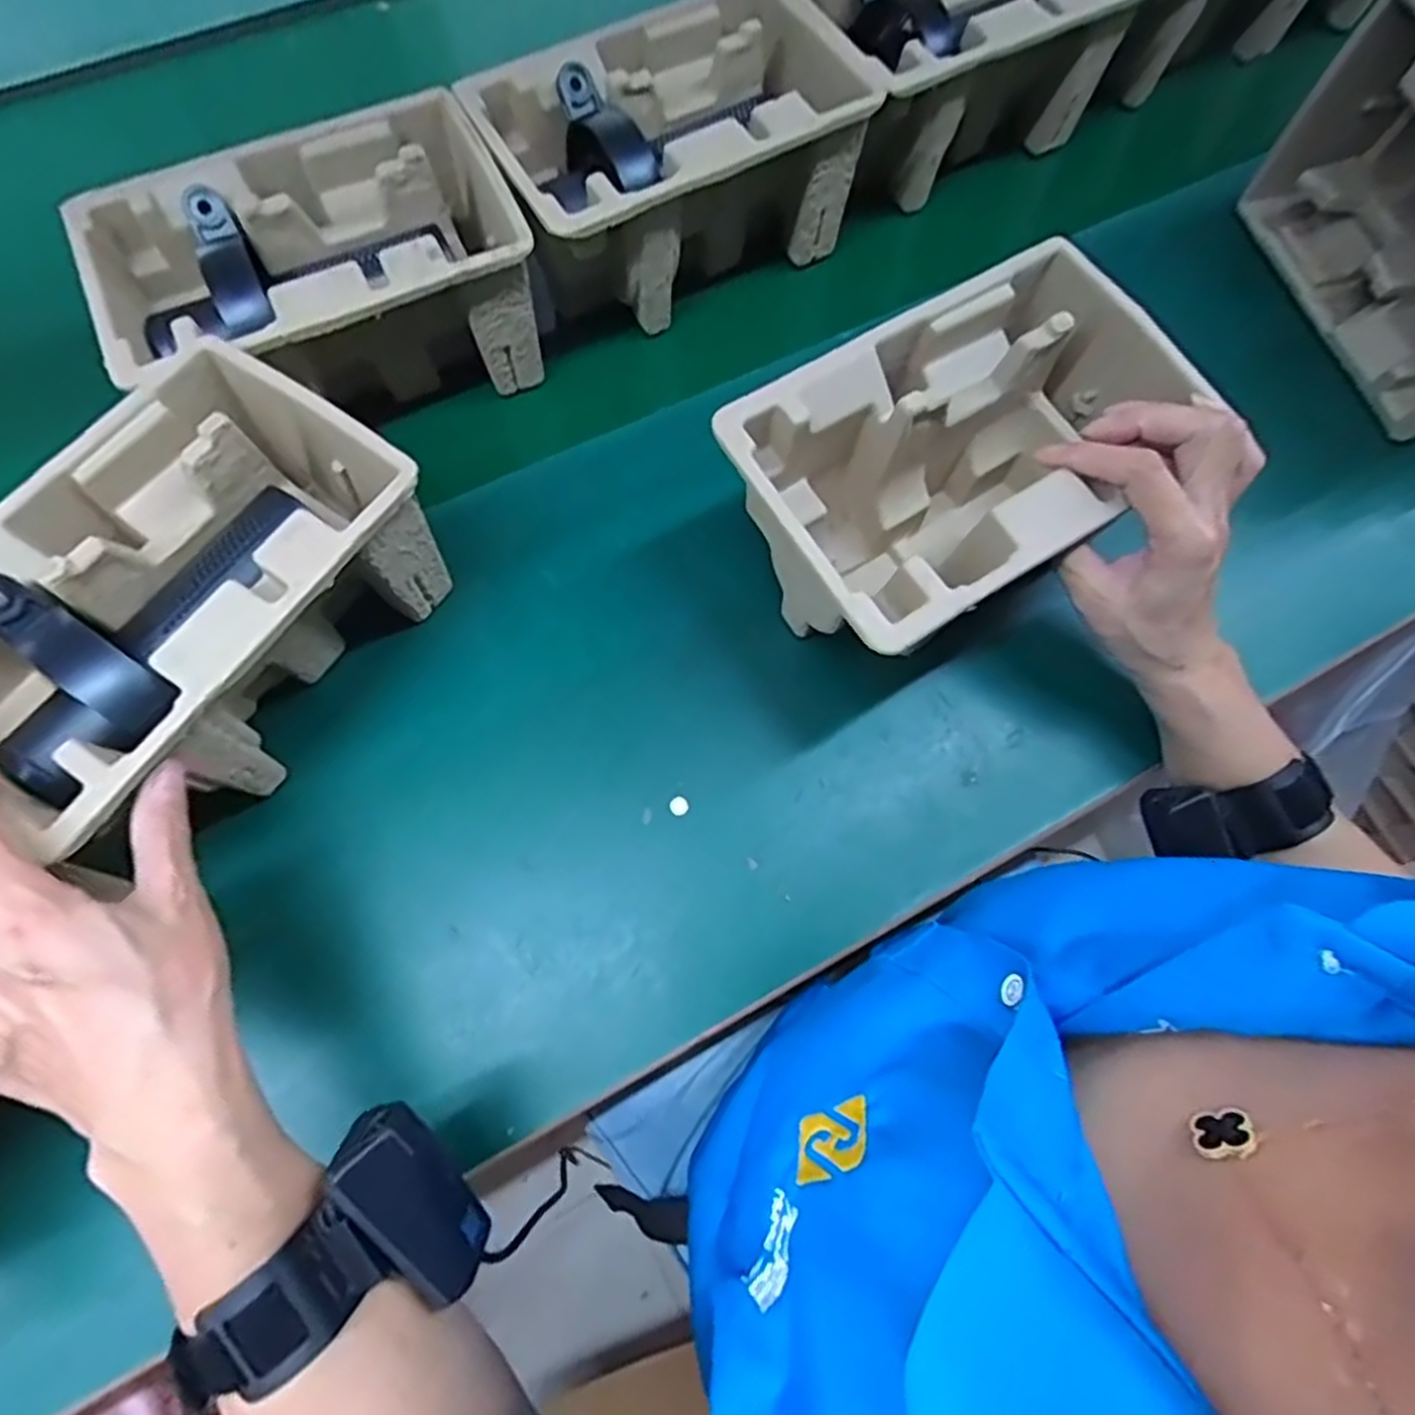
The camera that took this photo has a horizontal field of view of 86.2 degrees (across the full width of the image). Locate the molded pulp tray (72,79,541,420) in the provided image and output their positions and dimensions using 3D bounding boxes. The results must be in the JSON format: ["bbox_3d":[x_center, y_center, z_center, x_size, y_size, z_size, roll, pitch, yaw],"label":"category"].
[{"bbox_3d":[-0.221,-0.245,0.454,0.224,0.103,0.140,-28,76,-10],"label":"molded pulp tray"}]

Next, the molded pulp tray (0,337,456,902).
[{"bbox_3d":[-0.249,-0.044,0.372,0.144,0.105,0.216,29,69,11],"label":"molded pulp tray"}]

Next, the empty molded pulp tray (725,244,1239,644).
[{"bbox_3d":[0.129,-0.116,0.406,0.219,0.121,0.140,-31,70,-14],"label":"empty molded pulp tray"}]

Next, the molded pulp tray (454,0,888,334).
[{"bbox_3d":[-0.026,-0.347,0.492,0.219,0.114,0.150,-27,76,-10],"label":"molded pulp tray"}]

